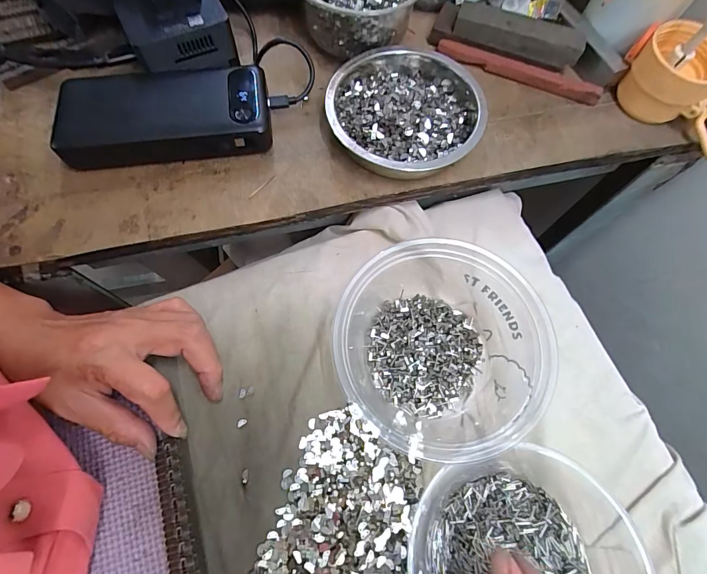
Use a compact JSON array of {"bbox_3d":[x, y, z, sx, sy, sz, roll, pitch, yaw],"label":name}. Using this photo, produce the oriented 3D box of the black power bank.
[{"bbox_3d":[-0.147,-0.136,0.300,0.157,0.025,0.075,-7,70,-5],"label":"black power bank"}]

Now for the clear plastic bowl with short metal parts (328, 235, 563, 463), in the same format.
[{"bbox_3d":[0.064,0.042,0.261,0.149,0.066,0.134,-5,68,-1],"label":"clear plastic bowl with short metal parts"}]

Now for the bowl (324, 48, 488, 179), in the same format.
[{"bbox_3d":[0.042,-0.143,0.303,0.121,0.031,0.121,0,71,1],"label":"bowl"}]

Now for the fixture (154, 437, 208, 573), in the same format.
[{"bbox_3d":[-0.102,0.141,0.225,0.023,0.011,0.095,-17,71,-5],"label":"fixture"}]

